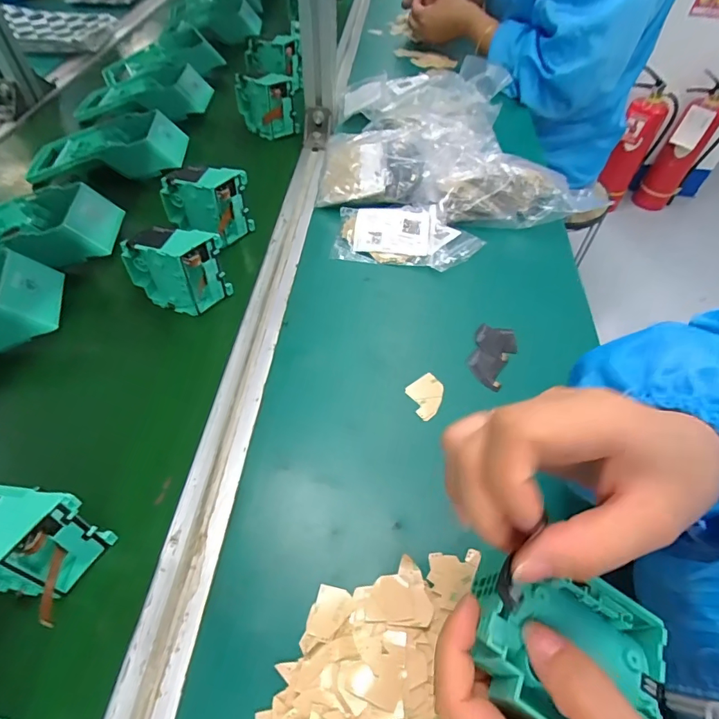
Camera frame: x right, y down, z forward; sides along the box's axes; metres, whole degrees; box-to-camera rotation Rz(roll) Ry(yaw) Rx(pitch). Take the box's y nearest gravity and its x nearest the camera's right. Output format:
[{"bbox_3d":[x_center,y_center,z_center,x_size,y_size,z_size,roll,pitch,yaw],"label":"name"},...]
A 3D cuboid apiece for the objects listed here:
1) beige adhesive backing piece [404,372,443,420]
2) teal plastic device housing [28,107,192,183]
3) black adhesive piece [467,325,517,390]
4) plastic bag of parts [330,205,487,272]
[{"bbox_3d":[0.058,0.030,0.378,0.036,0.004,0.033,-31,61,-23],"label":"beige adhesive backing piece"},{"bbox_3d":[-0.322,-0.267,0.563,0.200,0.057,0.096,-4,54,-6],"label":"teal plastic device housing"},{"bbox_3d":[0.122,-0.005,0.412,0.038,0.005,0.071,19,55,11],"label":"black adhesive piece"},{"bbox_3d":[0.055,-0.143,0.496,0.155,0.025,0.094,9,53,4],"label":"plastic bag of parts"}]

